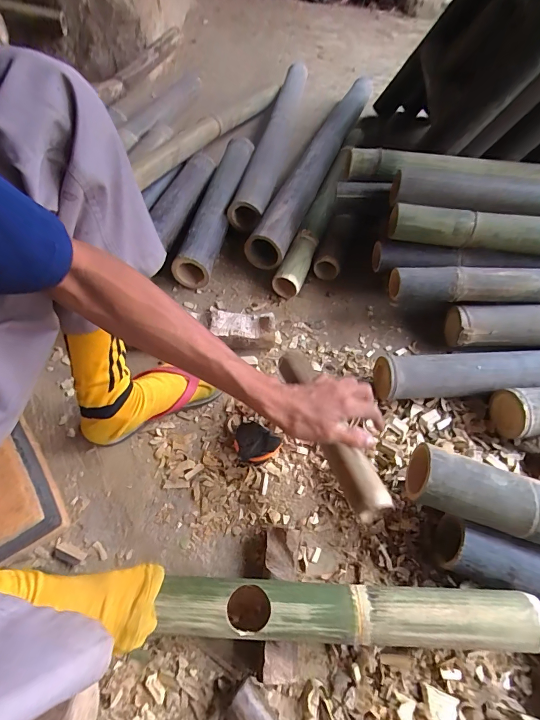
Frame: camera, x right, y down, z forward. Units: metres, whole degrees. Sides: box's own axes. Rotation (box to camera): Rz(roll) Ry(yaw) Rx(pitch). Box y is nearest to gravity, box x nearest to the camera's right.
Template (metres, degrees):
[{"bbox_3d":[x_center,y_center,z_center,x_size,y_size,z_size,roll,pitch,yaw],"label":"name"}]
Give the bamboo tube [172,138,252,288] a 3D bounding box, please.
[{"bbox_3d":[-0.120,-0.378,0.877,0.072,0.073,0.487,10,58,4],"label":"bamboo tube"}]

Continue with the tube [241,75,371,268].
[{"bbox_3d":[0.131,-0.523,0.956,0.085,0.097,0.784,20,59,10],"label":"tube"}]

